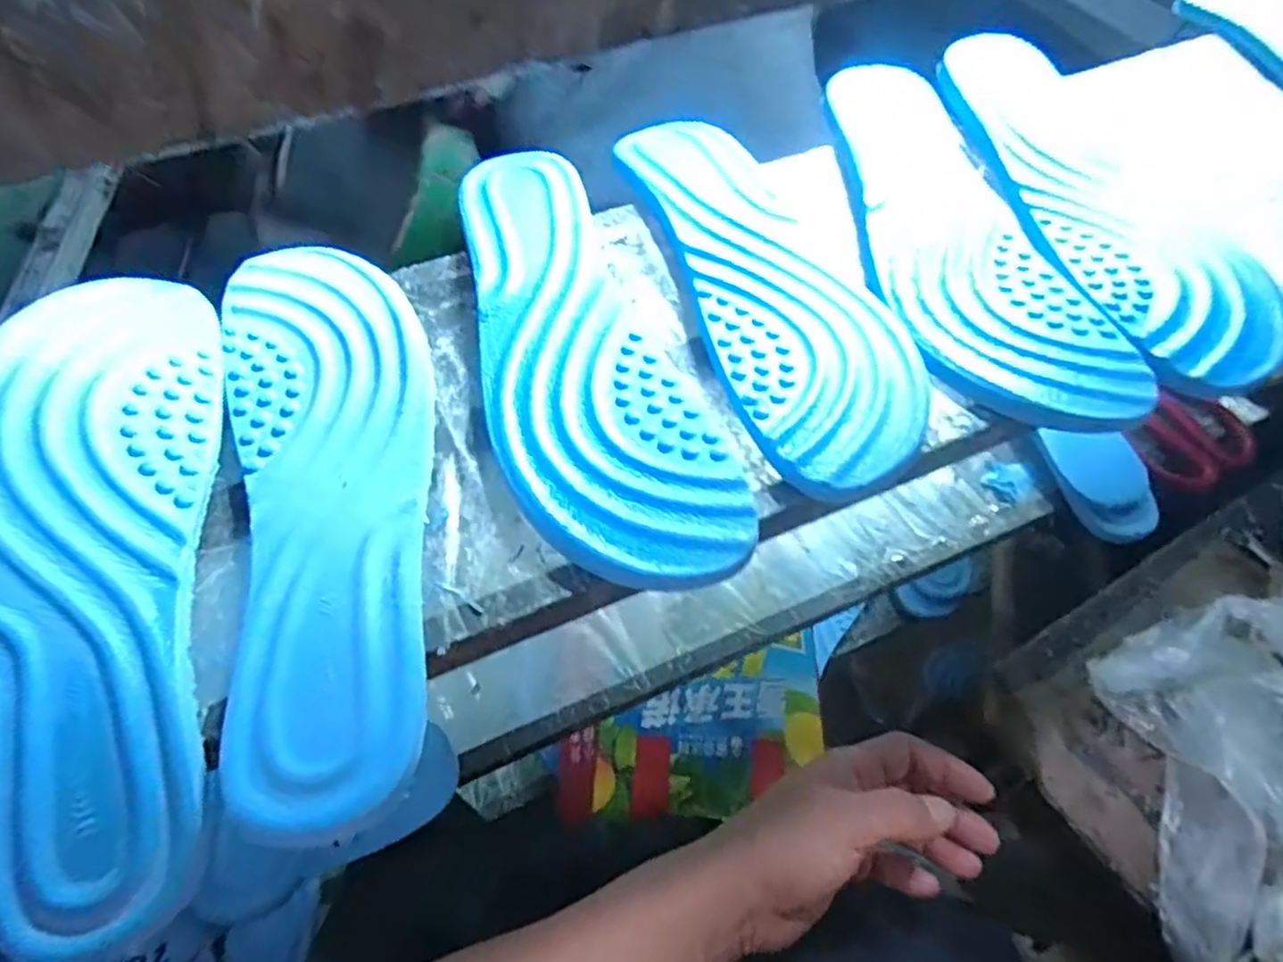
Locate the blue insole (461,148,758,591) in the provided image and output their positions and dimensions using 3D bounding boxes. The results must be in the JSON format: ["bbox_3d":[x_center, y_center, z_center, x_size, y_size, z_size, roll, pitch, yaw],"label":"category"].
[{"bbox_3d":[-0.034,-0.062,0.297,0.084,0.011,0.247,-20,63,-12],"label":"blue insole"}]

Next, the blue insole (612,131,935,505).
[{"bbox_3d":[0.059,-0.101,0.319,0.085,0.012,0.245,-17,63,-10],"label":"blue insole"}]

